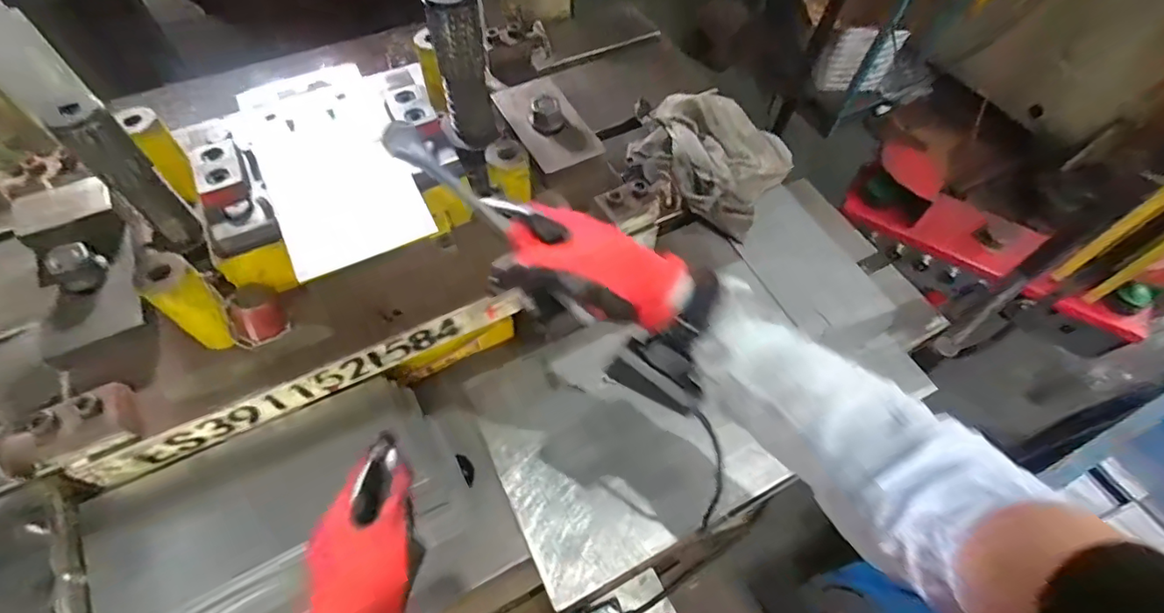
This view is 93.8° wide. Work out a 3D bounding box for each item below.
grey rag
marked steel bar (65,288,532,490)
[{"bbox_3d":[0.170,-0.236,0.793,0.265,0.069,0.184,37,64,20],"label":"grey rag"},{"bbox_3d":[-0.241,0.070,0.515,0.390,0.042,0.017,-24,61,-15],"label":"marked steel bar"}]

